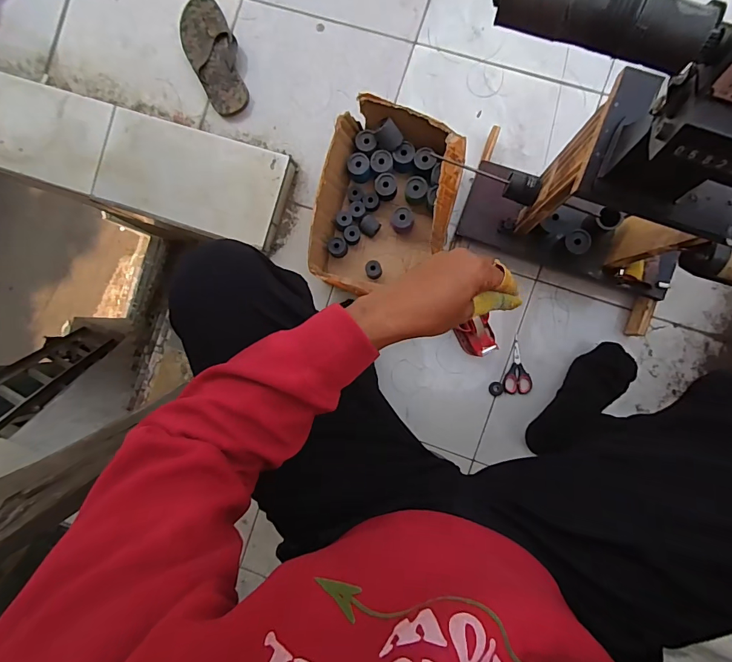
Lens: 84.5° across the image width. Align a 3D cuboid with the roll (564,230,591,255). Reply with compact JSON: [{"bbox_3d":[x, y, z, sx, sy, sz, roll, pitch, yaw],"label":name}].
[{"bbox_3d":[0.381,-0.159,0.736,0.045,0.044,0.044,0,91,6],"label":"roll"}]

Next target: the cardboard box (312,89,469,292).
[{"bbox_3d":[0.039,-0.248,0.801,0.258,0.131,0.357,14,92,5],"label":"cardboard box"}]

